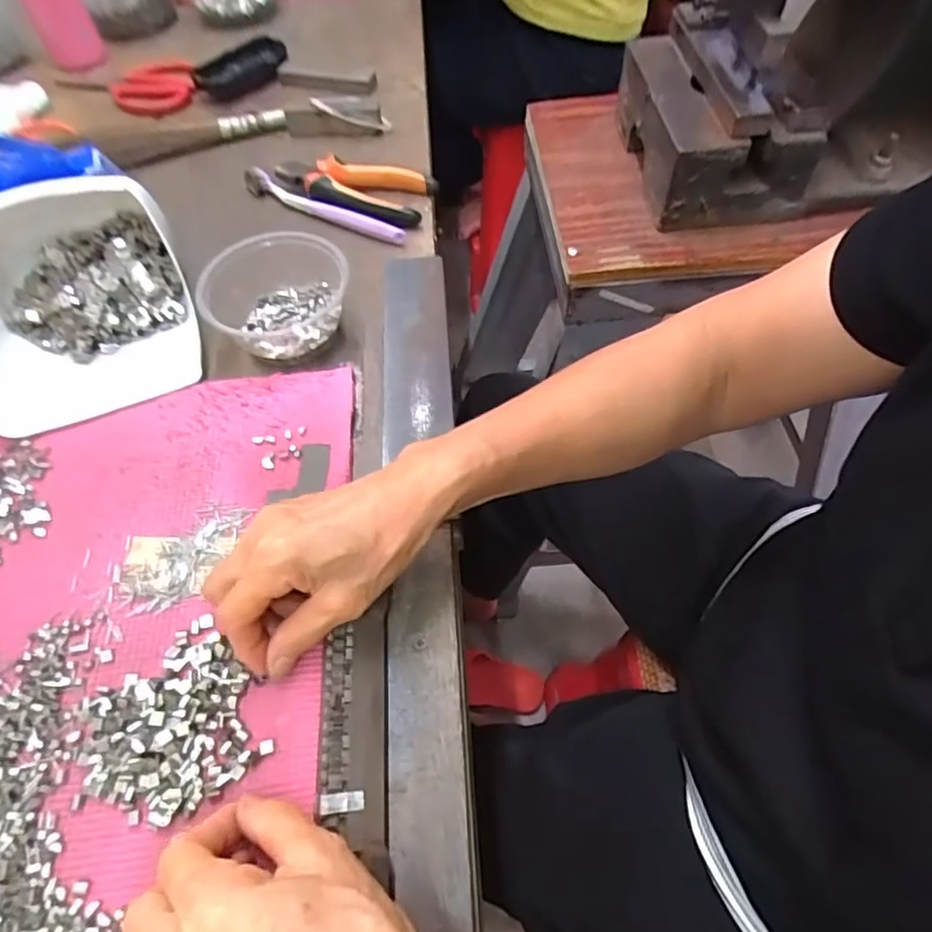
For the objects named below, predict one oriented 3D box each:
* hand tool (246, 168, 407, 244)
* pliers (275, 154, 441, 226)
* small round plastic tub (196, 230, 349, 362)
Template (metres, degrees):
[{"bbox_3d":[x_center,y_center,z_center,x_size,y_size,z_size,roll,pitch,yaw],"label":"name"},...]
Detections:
[{"bbox_3d":[-0.133,-0.238,0.542,0.180,0.013,0.018,27,63,17],"label":"hand tool"},{"bbox_3d":[-0.109,-0.252,0.544,0.146,0.019,0.072,12,60,9],"label":"pliers"},{"bbox_3d":[-0.141,-0.131,0.451,0.095,0.048,0.095,-1,58,1],"label":"small round plastic tub"}]

